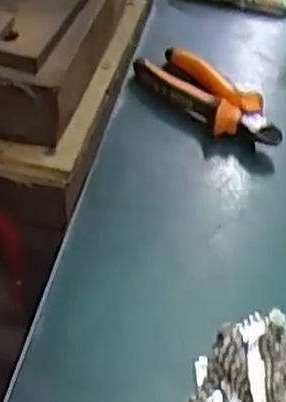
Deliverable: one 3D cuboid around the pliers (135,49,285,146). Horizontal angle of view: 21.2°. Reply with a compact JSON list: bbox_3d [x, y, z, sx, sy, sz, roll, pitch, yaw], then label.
[{"bbox_3d":[0.055,-0.084,0.641,0.050,0.035,0.146,-27,52,-32],"label":"pliers"}]

